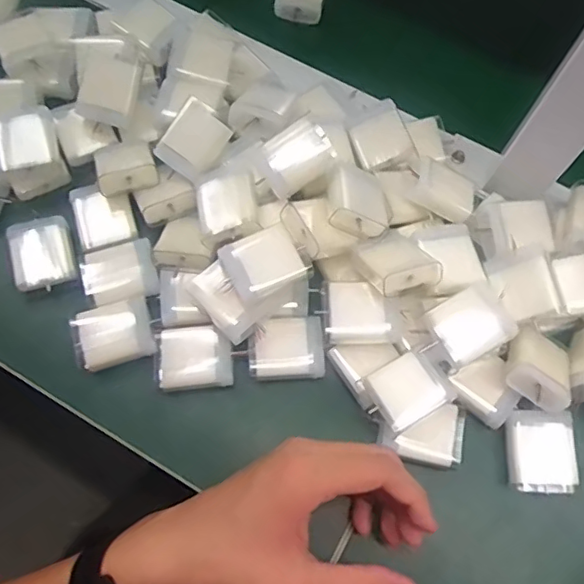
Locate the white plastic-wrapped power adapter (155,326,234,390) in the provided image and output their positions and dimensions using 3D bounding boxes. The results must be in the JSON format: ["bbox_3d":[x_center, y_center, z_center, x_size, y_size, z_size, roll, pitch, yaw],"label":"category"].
[{"bbox_3d":[-0.067,0.045,0.389,0.051,0.013,0.041,-3,67,-4],"label":"white plastic-wrapped power adapter"}]

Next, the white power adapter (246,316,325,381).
[{"bbox_3d":[-0.004,0.039,0.389,0.050,0.017,0.042,-3,77,0],"label":"white power adapter"}]

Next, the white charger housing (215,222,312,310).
[{"bbox_3d":[-0.018,-0.014,0.386,0.050,0.040,0.040,-24,70,-12],"label":"white charger housing"}]

